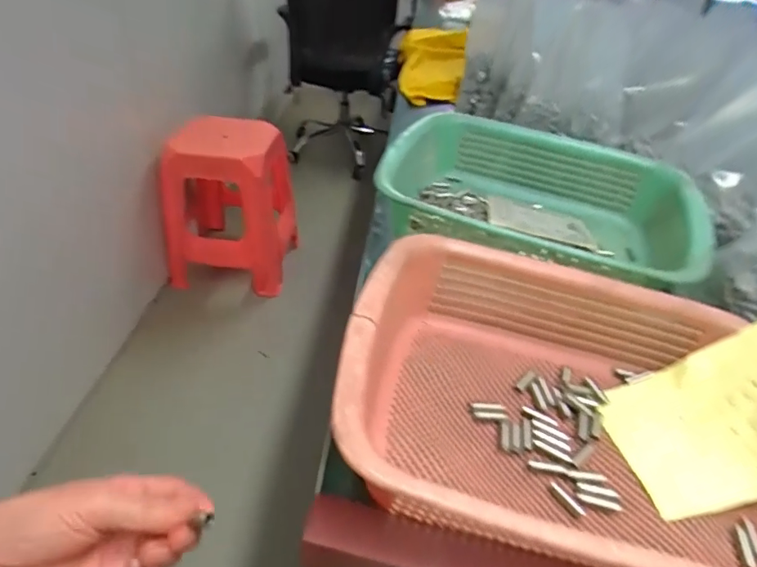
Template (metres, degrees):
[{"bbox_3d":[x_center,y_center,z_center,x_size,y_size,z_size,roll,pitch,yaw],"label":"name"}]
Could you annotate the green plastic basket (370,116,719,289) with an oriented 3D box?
[{"bbox_3d":[0.153,-0.085,0.503,0.288,0.082,0.226,13,37,9],"label":"green plastic basket"}]

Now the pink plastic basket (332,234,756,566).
[{"bbox_3d":[0.127,0.079,0.314,0.285,0.091,0.221,12,37,8],"label":"pink plastic basket"}]

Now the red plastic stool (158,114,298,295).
[{"bbox_3d":[-0.490,-0.282,1.626,0.370,0.519,0.370,2,39,-4],"label":"red plastic stool"}]

